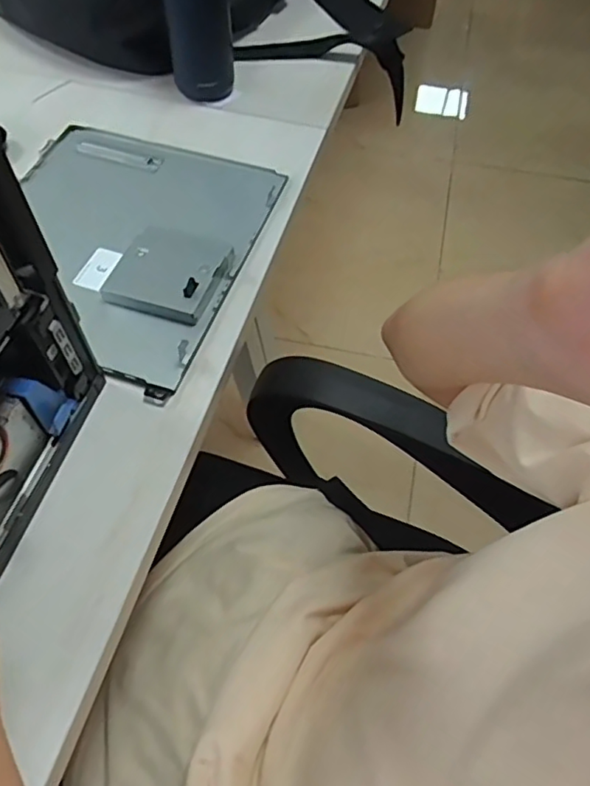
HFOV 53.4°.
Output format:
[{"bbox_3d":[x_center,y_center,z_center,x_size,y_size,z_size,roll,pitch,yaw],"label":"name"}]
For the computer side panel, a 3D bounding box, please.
[{"bbox_3d":[-0.178,-0.153,0.578,0.258,0.026,0.294,16,59,9],"label":"computer side panel"}]

